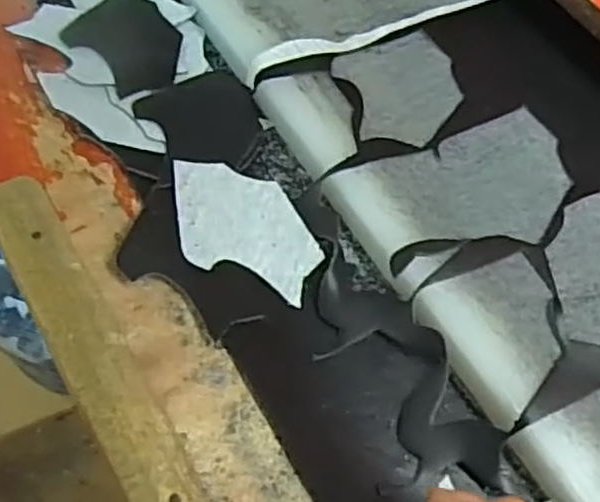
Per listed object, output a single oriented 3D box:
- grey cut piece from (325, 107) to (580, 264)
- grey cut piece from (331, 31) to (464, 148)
[{"bbox_3d":[0.131,-0.047,0.570,0.190,0.012,0.107,-22,63,-15],"label":"grey cut piece"},{"bbox_3d":[0.087,-0.138,0.623,0.101,0.004,0.116,-11,60,-14],"label":"grey cut piece"}]

